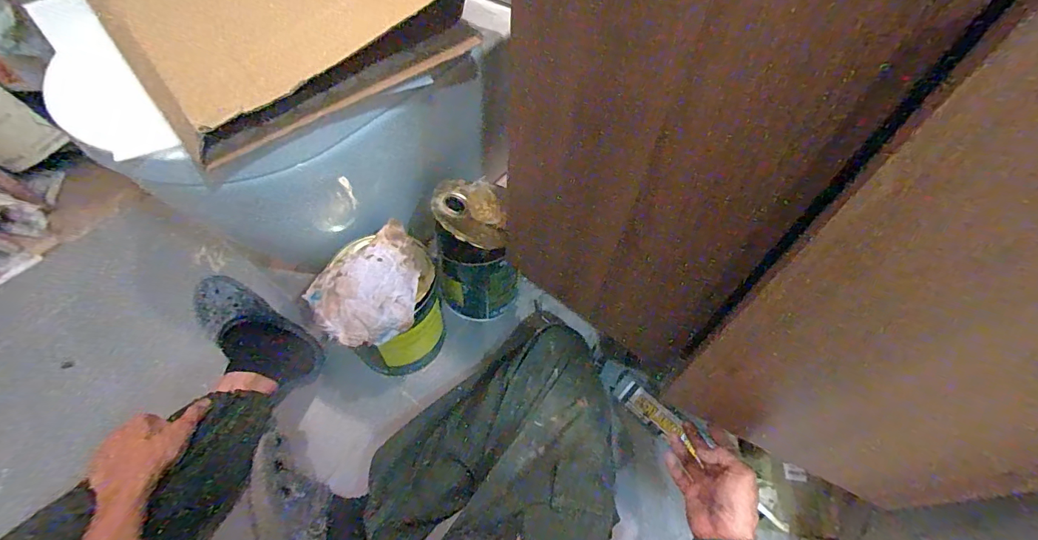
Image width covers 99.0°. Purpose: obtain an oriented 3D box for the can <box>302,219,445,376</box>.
[{"bbox_3d":[-0.213,0.062,0.701,0.153,0.252,0.165,2,59,-3],"label":"can"}]

